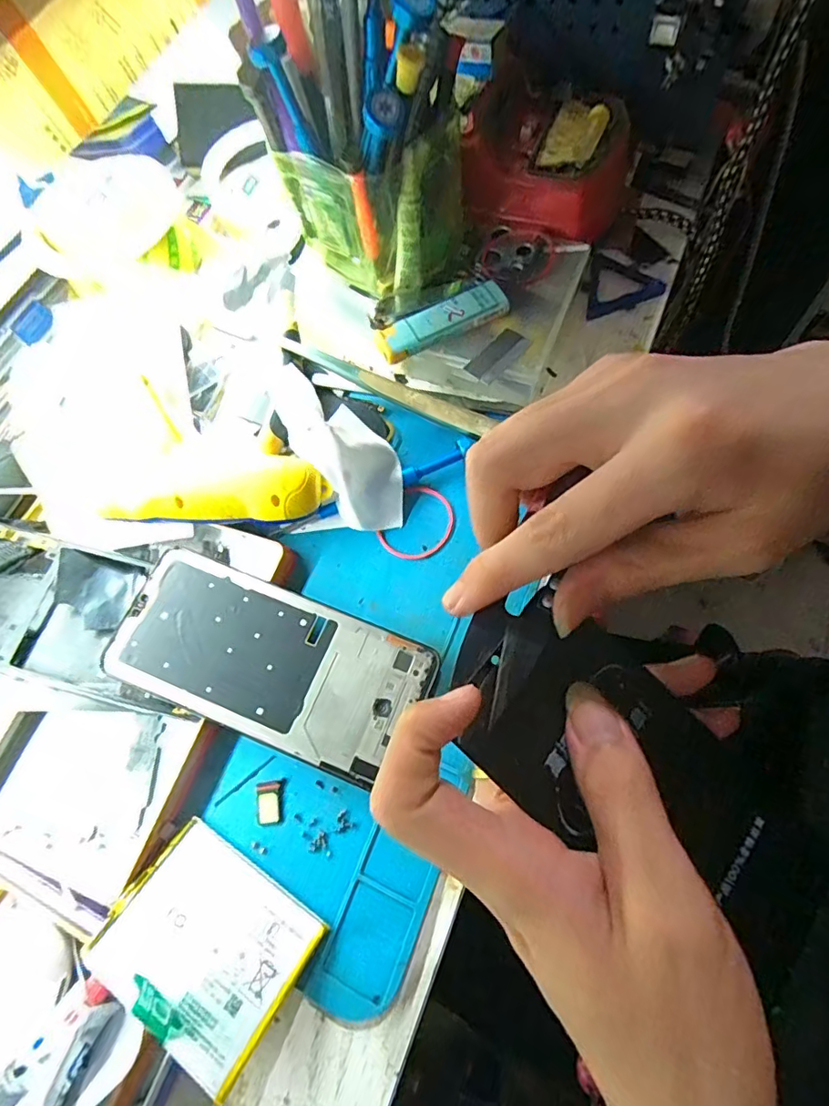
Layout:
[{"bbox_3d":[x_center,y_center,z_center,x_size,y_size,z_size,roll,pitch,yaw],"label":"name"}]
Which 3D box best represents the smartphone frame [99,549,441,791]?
[{"bbox_3d":[-0.070,0.052,0.255,0.147,0.011,0.069,18,71,15],"label":"smartphone frame"}]

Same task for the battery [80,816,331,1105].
[{"bbox_3d":[-0.086,0.159,0.216,0.078,0.004,0.061,27,51,18],"label":"battery"}]

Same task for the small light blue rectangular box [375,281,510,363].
[{"bbox_3d":[0.015,-0.131,0.295,0.077,0.008,0.024,-25,66,-4],"label":"small light blue rectangular box"}]

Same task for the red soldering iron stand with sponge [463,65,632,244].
[{"bbox_3d":[0.083,-0.241,0.317,0.099,0.038,0.098,0,72,-1],"label":"red soldering iron stand with sponge"}]

